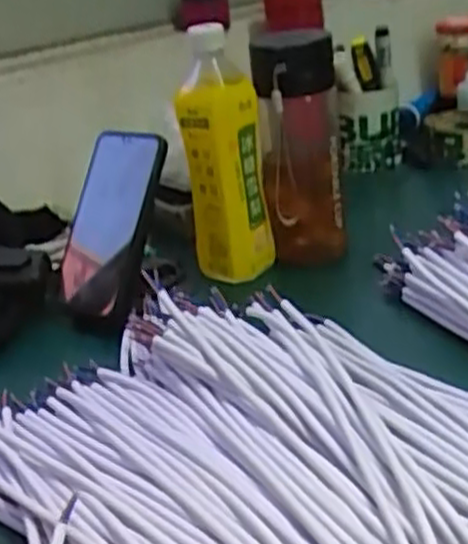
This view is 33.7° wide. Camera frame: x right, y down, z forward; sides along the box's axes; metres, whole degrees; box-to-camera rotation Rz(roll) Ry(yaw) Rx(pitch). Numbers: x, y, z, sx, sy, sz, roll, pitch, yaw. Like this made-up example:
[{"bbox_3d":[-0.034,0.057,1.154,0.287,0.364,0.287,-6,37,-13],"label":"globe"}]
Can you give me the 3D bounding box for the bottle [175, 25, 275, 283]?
[{"bbox_3d":[-0.011,-0.098,0.674,0.073,0.204,0.062,-11,28,2],"label":"bottle"}]

